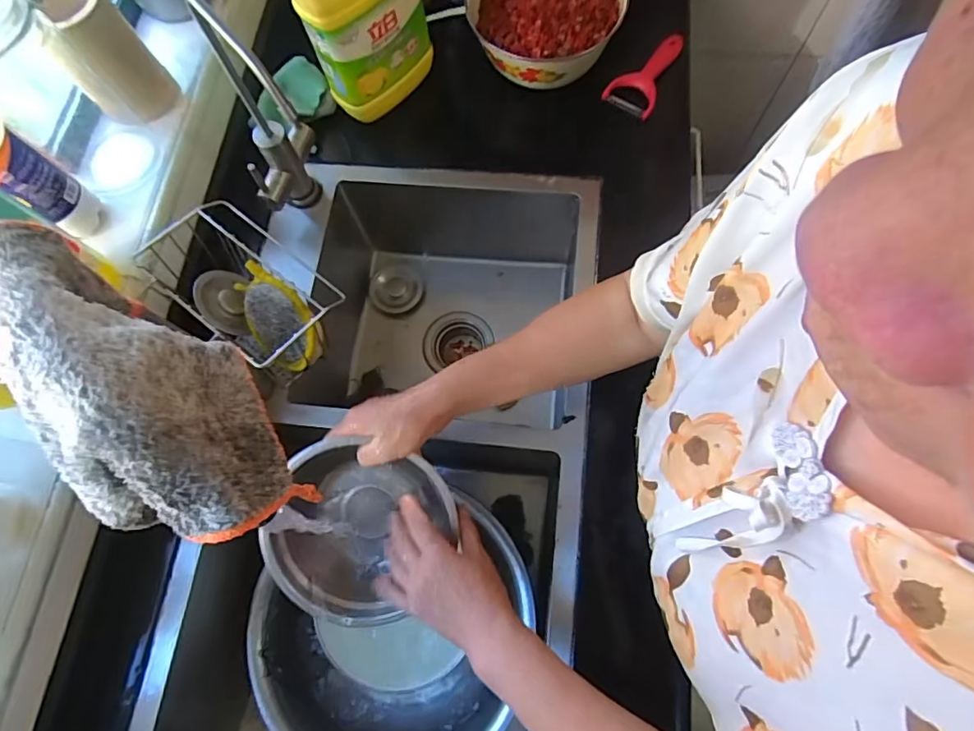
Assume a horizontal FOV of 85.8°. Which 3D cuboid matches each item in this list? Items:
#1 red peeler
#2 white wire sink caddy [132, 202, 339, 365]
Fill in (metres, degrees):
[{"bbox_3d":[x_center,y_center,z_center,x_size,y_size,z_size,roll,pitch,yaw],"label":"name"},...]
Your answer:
[{"bbox_3d":[0.220,-0.399,0.710,0.067,0.019,0.137,33,76,12],"label":"red peeler"},{"bbox_3d":[-0.251,-0.078,0.572,0.183,0.107,0.114,37,77,13],"label":"white wire sink caddy"}]

